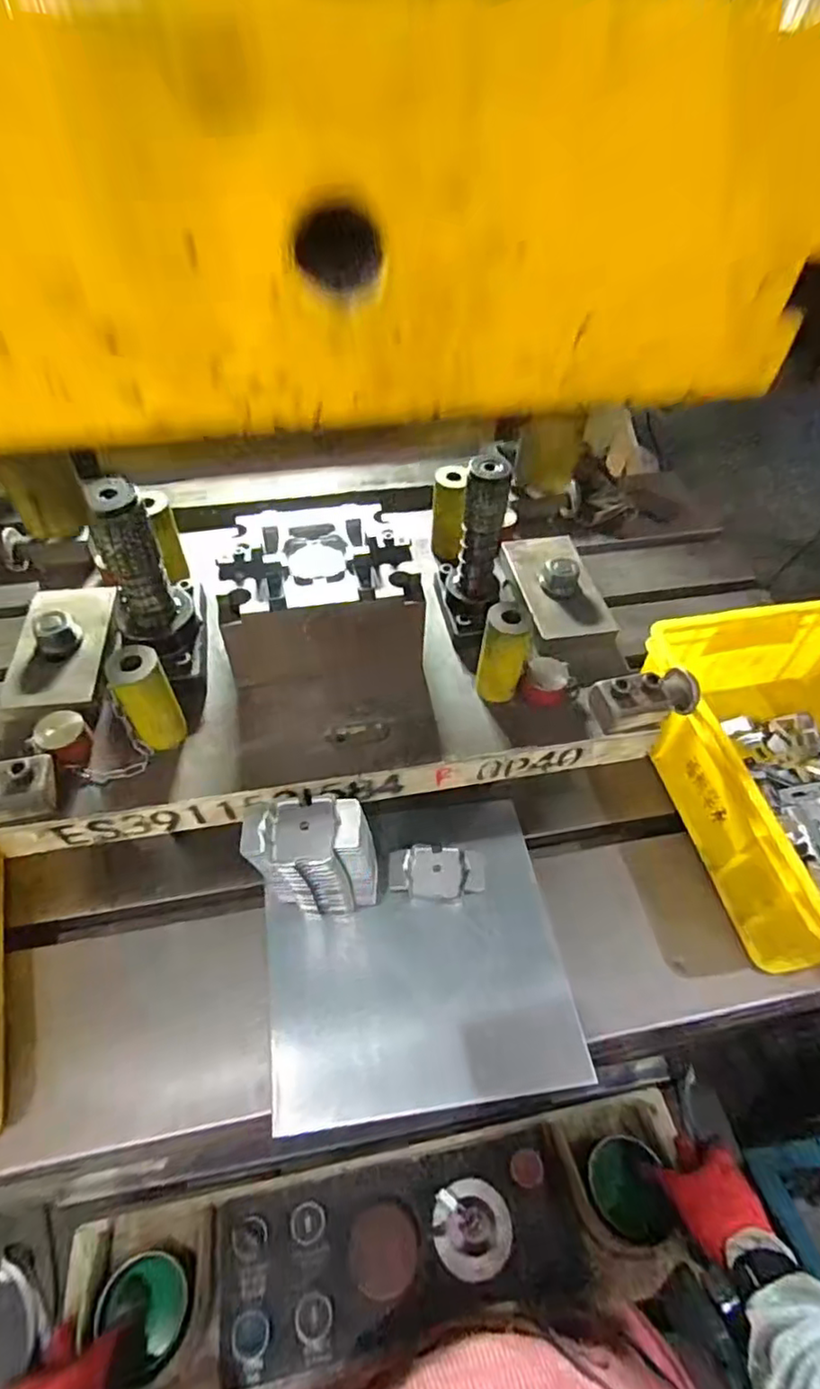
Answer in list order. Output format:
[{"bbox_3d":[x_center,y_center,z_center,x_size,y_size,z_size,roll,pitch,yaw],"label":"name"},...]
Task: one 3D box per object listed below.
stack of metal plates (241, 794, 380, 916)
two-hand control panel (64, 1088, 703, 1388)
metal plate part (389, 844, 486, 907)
[{"bbox_3d":[-0.079,0.139,0.531,0.099,0.151,0.052,-2,51,-2],"label":"stack of metal plates"},{"bbox_3d":[-0.010,0.484,0.550,0.518,0.076,0.135,-7,52,-9],"label":"two-hand control panel"},{"bbox_3d":[0.027,0.174,0.609,0.091,0.016,0.056,0,51,-1],"label":"metal plate part"}]

